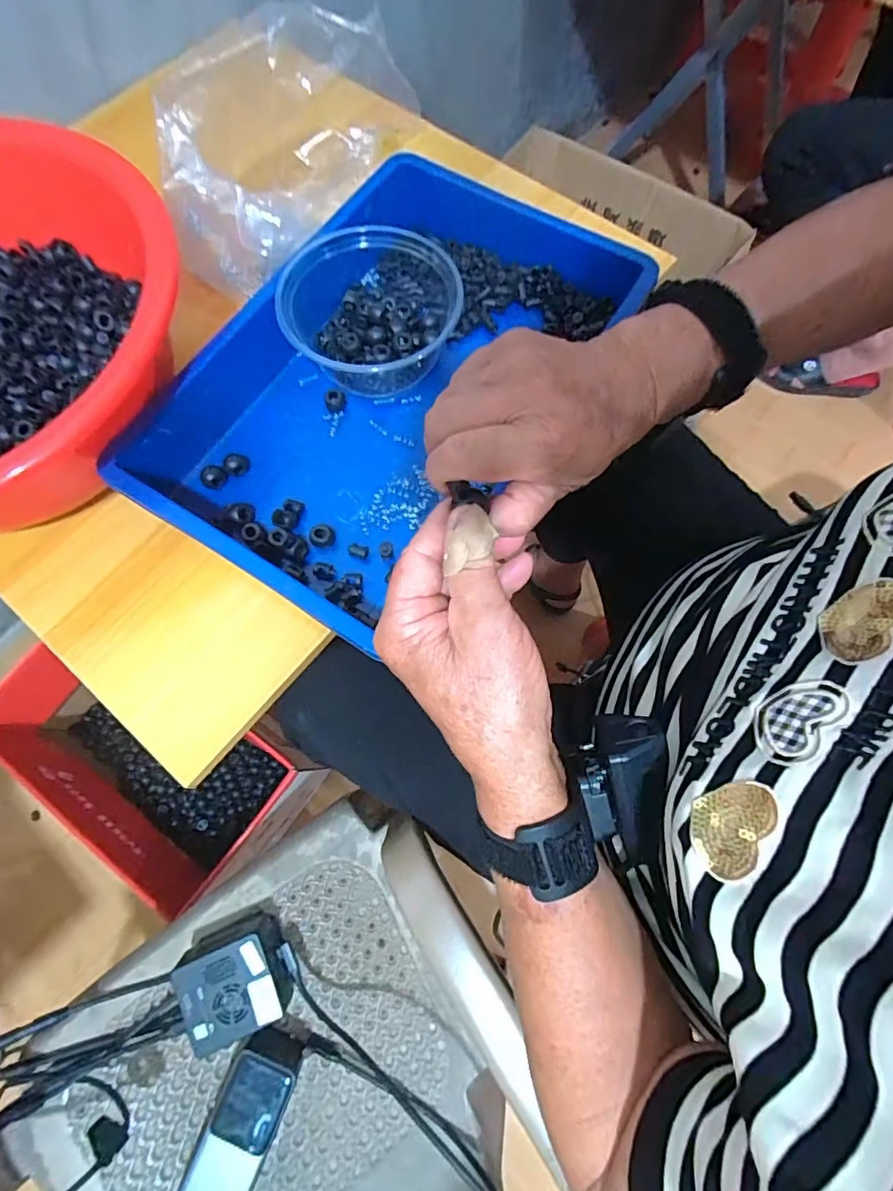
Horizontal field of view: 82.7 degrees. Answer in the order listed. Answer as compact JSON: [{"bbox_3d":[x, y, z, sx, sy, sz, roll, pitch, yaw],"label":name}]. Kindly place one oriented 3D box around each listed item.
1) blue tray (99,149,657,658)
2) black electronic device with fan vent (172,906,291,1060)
[{"bbox_3d":[-0.047,-0.169,0.395,0.251,0.063,0.370,33,75,10],"label":"blue tray"},{"bbox_3d":[-0.185,0.334,0.444,0.081,0.045,0.080,-21,73,-7],"label":"black electronic device with fan vent"}]

